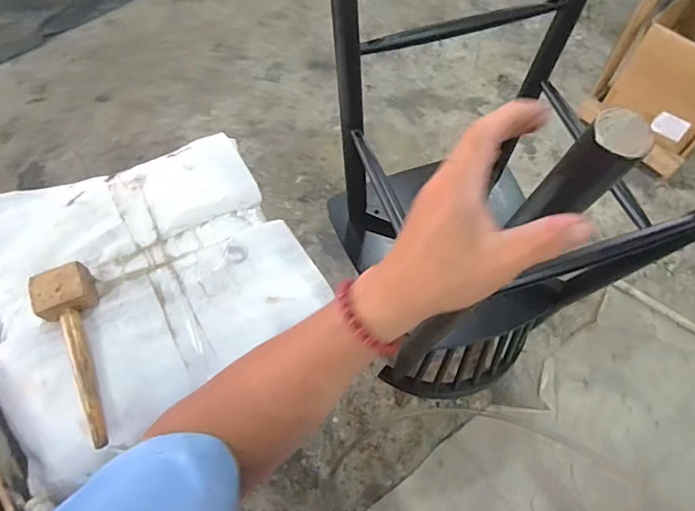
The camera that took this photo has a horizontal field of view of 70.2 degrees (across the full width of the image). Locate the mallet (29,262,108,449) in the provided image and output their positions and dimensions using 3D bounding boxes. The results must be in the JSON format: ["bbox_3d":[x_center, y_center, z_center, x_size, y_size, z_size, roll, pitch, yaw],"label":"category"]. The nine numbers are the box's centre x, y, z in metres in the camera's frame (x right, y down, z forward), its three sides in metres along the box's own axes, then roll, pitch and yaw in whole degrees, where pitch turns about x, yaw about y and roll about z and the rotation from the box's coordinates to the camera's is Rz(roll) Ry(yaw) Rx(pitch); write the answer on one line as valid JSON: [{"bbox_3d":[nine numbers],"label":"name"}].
[{"bbox_3d":[-0.392,0.136,0.714,0.079,0.053,0.275,-22,63,-11],"label":"mallet"}]

